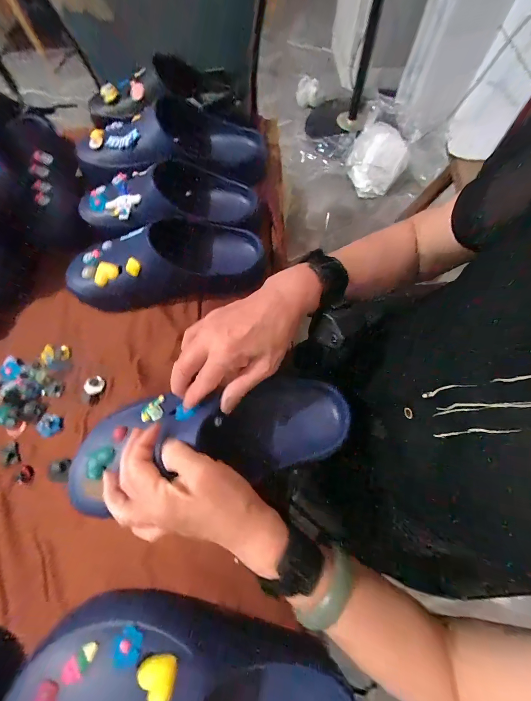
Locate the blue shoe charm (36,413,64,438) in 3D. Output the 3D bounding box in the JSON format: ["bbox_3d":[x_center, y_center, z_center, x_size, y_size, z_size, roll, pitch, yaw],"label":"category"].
[{"bbox_3d":[-0.266,0.092,0.360,0.031,0.004,0.026,12,71,6],"label":"blue shoe charm"}]

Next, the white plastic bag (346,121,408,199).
[{"bbox_3d":[0.438,-0.756,1.182,0.220,0.169,0.206,35,75,13],"label":"white plastic bag"}]

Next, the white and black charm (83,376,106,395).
[{"bbox_3d":[-0.220,0.045,0.377,0.024,0.007,0.025,0,70,1],"label":"white and black charm"}]

